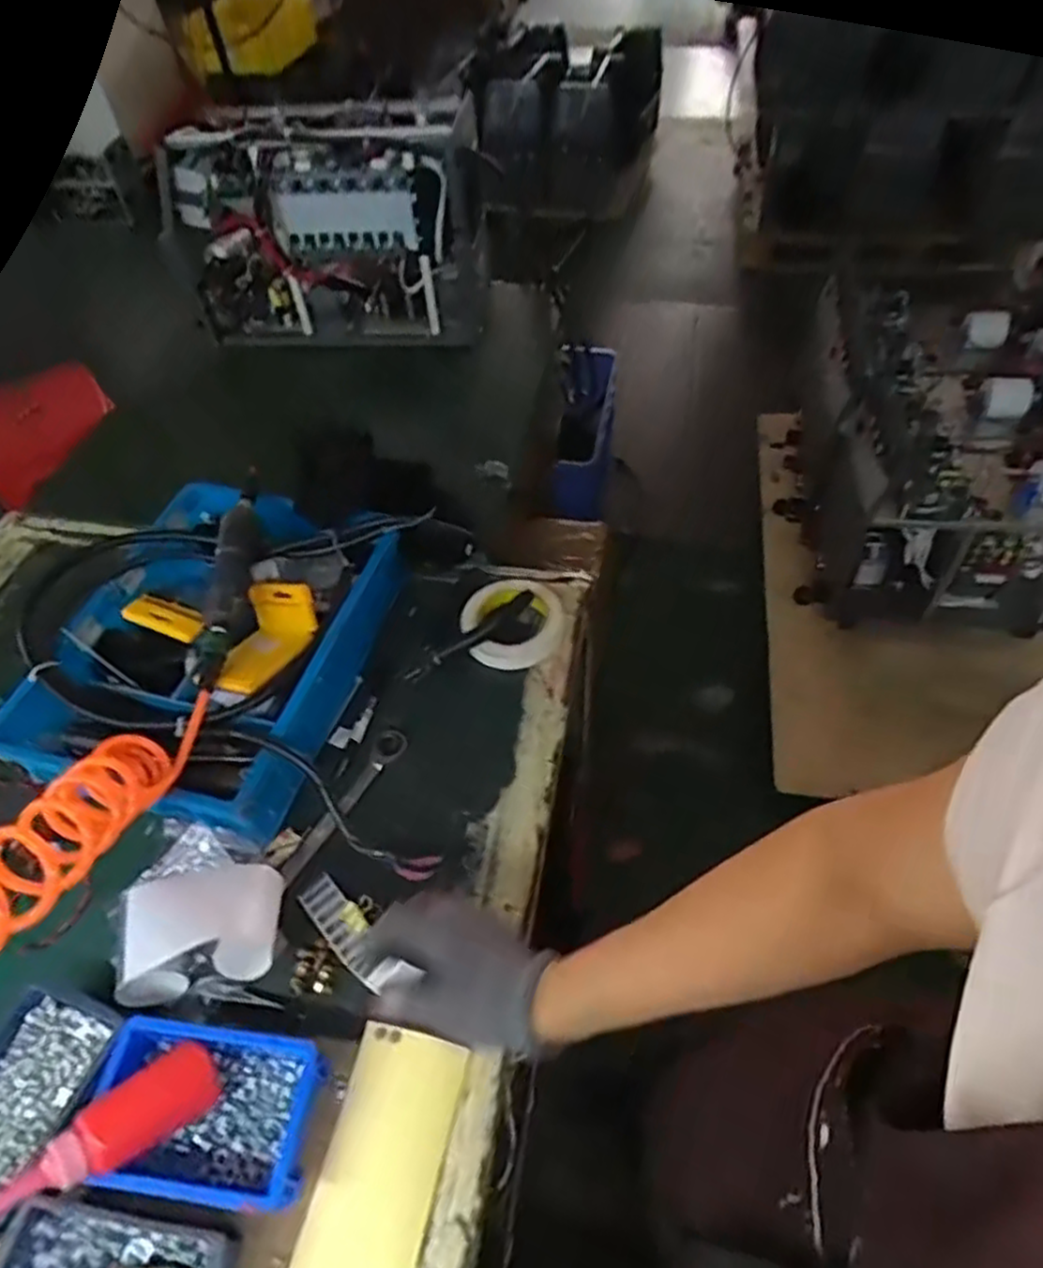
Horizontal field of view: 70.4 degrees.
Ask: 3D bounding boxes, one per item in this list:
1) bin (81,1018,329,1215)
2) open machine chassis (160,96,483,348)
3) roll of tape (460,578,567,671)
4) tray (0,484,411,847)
[{"bbox_3d":[-0.220,0.335,0.519,0.144,0.055,0.098,4,52,7],"label":"bin"},{"bbox_3d":[-0.282,-0.620,1.145,0.469,0.306,0.190,1,52,5],"label":"open machine chassis"},{"bbox_3d":[-0.009,-0.014,0.804,0.111,0.040,0.104,-2,52,2],"label":"roll of tape"},{"bbox_3d":[-0.317,0.004,0.758,0.314,0.098,0.365,10,53,11],"label":"tray"}]

